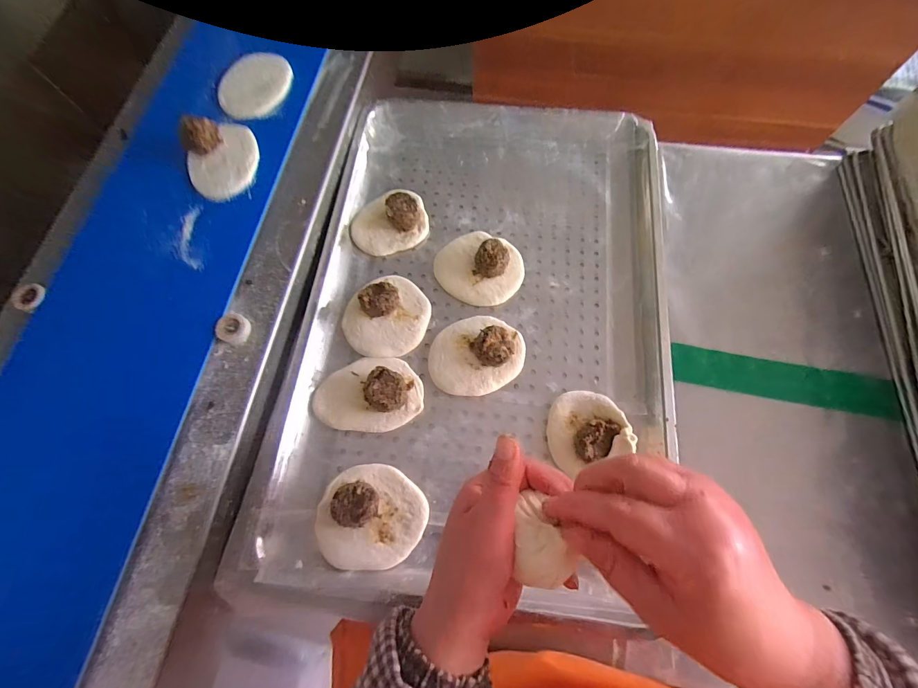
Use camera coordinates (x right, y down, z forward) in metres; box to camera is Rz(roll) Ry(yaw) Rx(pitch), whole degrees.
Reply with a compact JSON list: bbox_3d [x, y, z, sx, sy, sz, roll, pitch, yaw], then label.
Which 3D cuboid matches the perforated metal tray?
[{"bbox_3d":[0.028,-0.040,0.434,0.384,0.035,0.586,7,71,4],"label":"perforated metal tray"}]

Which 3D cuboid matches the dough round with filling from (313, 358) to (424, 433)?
[{"bbox_3d":[-0.094,0.048,0.397,0.109,0.028,0.076,1,71,1],"label":"dough round with filling"}]

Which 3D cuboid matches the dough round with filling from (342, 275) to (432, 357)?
[{"bbox_3d":[-0.080,-0.033,0.427,0.096,0.025,0.089,0,71,1],"label":"dough round with filling"}]

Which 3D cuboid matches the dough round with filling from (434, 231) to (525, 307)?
[{"bbox_3d":[0.024,-0.093,0.451,0.100,0.033,0.088,38,76,13],"label":"dough round with filling"}]

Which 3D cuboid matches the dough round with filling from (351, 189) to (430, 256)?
[{"bbox_3d":[-0.085,-0.151,0.472,0.092,0.029,0.075,-18,72,-5],"label":"dough round with filling"}]

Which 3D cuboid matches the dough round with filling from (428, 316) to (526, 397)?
[{"bbox_3d":[0.018,0.007,0.412,0.100,0.027,0.086,-31,73,-9],"label":"dough round with filling"}]

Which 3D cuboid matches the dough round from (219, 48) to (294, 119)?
[{"bbox_3d":[-0.271,-0.345,0.519,0.089,0.008,0.124,-1,71,1],"label":"dough round"}]

